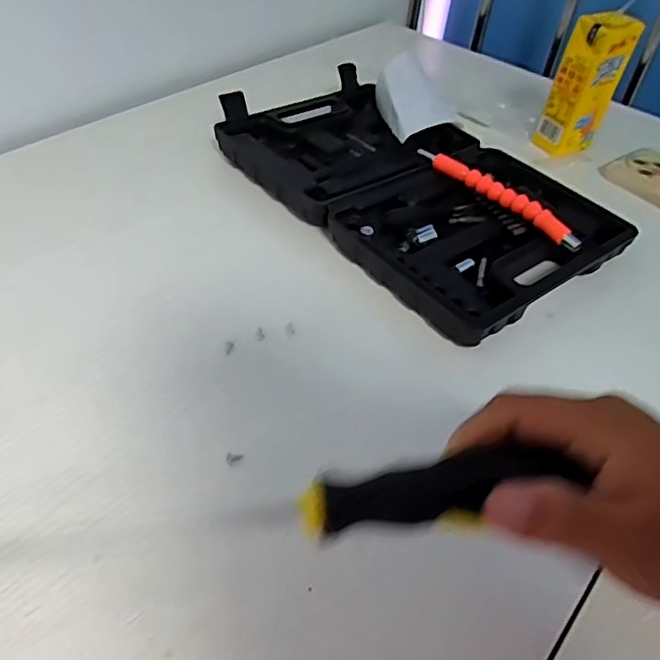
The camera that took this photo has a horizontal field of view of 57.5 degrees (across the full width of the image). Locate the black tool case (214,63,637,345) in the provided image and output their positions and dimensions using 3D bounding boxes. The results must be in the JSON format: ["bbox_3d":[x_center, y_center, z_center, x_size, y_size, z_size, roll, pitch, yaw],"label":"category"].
[{"bbox_3d":[0.068,-0.136,0.540,0.212,0.041,0.343,-30,56,-29],"label":"black tool case"}]

